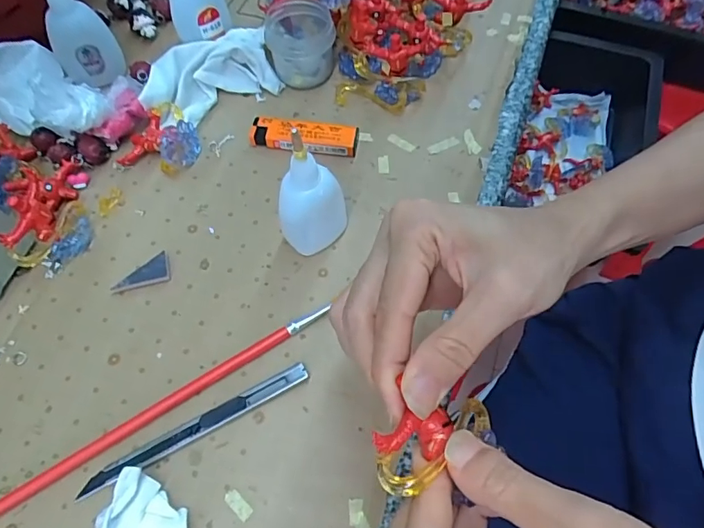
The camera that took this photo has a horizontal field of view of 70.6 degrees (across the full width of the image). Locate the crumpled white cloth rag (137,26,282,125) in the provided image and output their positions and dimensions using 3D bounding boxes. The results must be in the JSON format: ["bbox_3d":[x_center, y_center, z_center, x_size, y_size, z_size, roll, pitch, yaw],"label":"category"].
[{"bbox_3d":[-0.109,-0.150,0.391,0.096,0.028,0.070,-1,63,-1],"label":"crumpled white cloth rag"}]

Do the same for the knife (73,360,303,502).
[{"bbox_3d":[-0.089,0.093,0.286,0.136,0.008,0.011,-26,65,-13],"label":"knife"}]

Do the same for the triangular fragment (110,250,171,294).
[{"bbox_3d":[-0.142,0.006,0.333,0.038,0.006,0.021,-13,63,-7],"label":"triangular fragment"}]

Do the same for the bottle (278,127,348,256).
[{"bbox_3d":[-0.024,-0.040,0.302,0.037,0.097,0.030,5,63,3],"label":"bottle"}]

